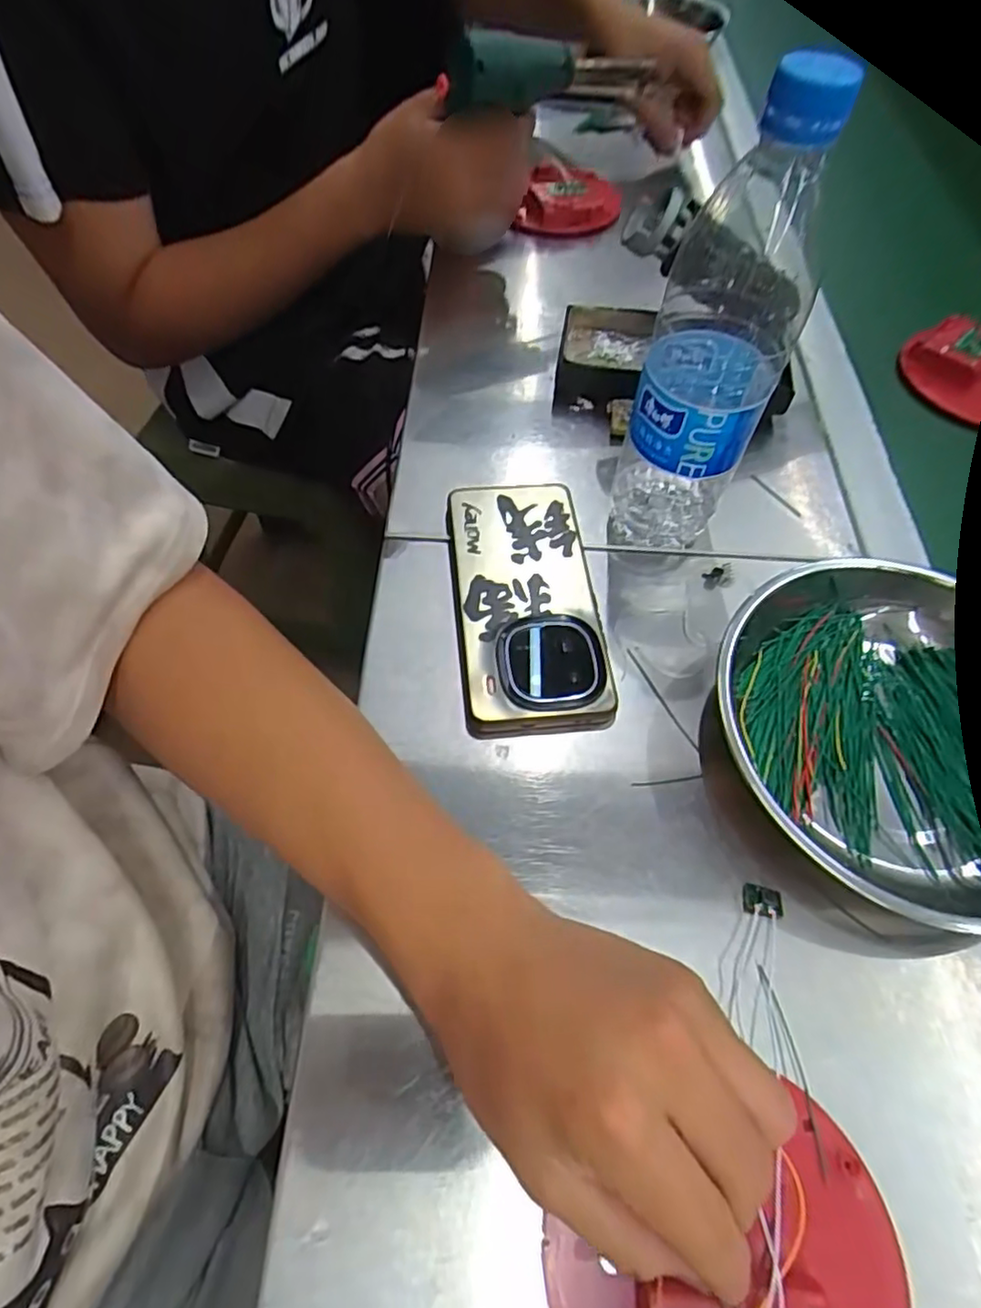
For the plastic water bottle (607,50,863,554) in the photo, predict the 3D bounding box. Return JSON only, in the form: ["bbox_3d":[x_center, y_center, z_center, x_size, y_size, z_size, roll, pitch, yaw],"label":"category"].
[{"bbox_3d":[0.112,-0.150,0.322,0.065,0.213,0.065,20,61,8],"label":"plastic water bottle"}]

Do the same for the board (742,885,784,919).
[{"bbox_3d":[0.123,0.111,0.295,0.014,0.007,0.012,11,60,3],"label":"board"}]

